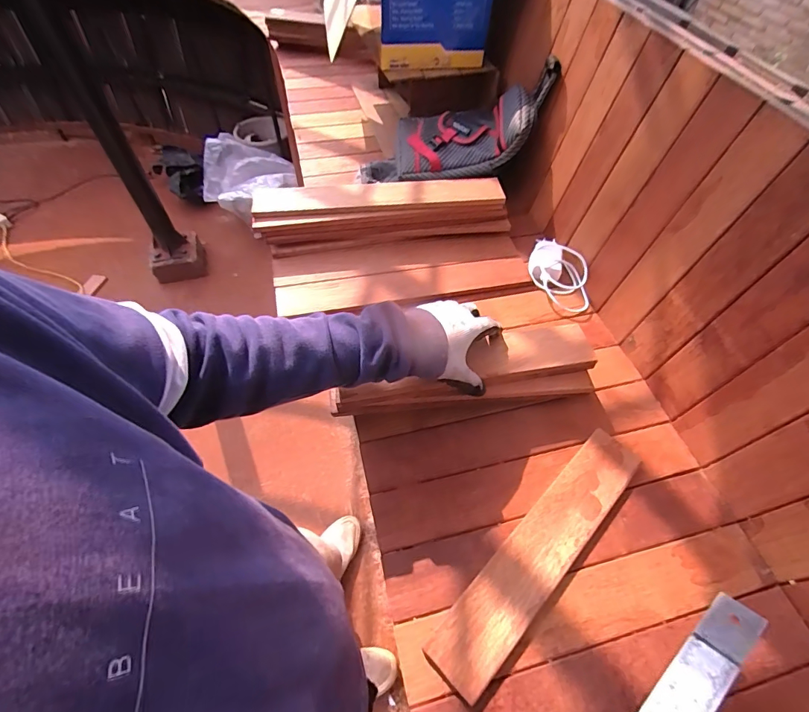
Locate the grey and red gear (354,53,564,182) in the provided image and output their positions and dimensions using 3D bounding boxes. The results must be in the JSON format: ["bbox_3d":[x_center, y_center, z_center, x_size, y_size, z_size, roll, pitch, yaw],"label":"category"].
[{"bbox_3d":[0.095,-0.417,0.784,0.379,0.099,0.159,-11,52,22],"label":"grey and red gear"}]

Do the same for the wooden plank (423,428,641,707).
[{"bbox_3d":[0.159,0.214,0.467,0.333,0.018,0.068,-39,64,-24],"label":"wooden plank"}]

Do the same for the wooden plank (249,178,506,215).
[{"bbox_3d":[-0.046,-0.280,0.719,0.425,0.017,0.071,-4,55,-4],"label":"wooden plank"}]

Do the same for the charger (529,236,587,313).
[{"bbox_3d":[0.261,-0.149,0.714,0.086,0.036,0.164,-10,56,-8],"label":"charger"}]

